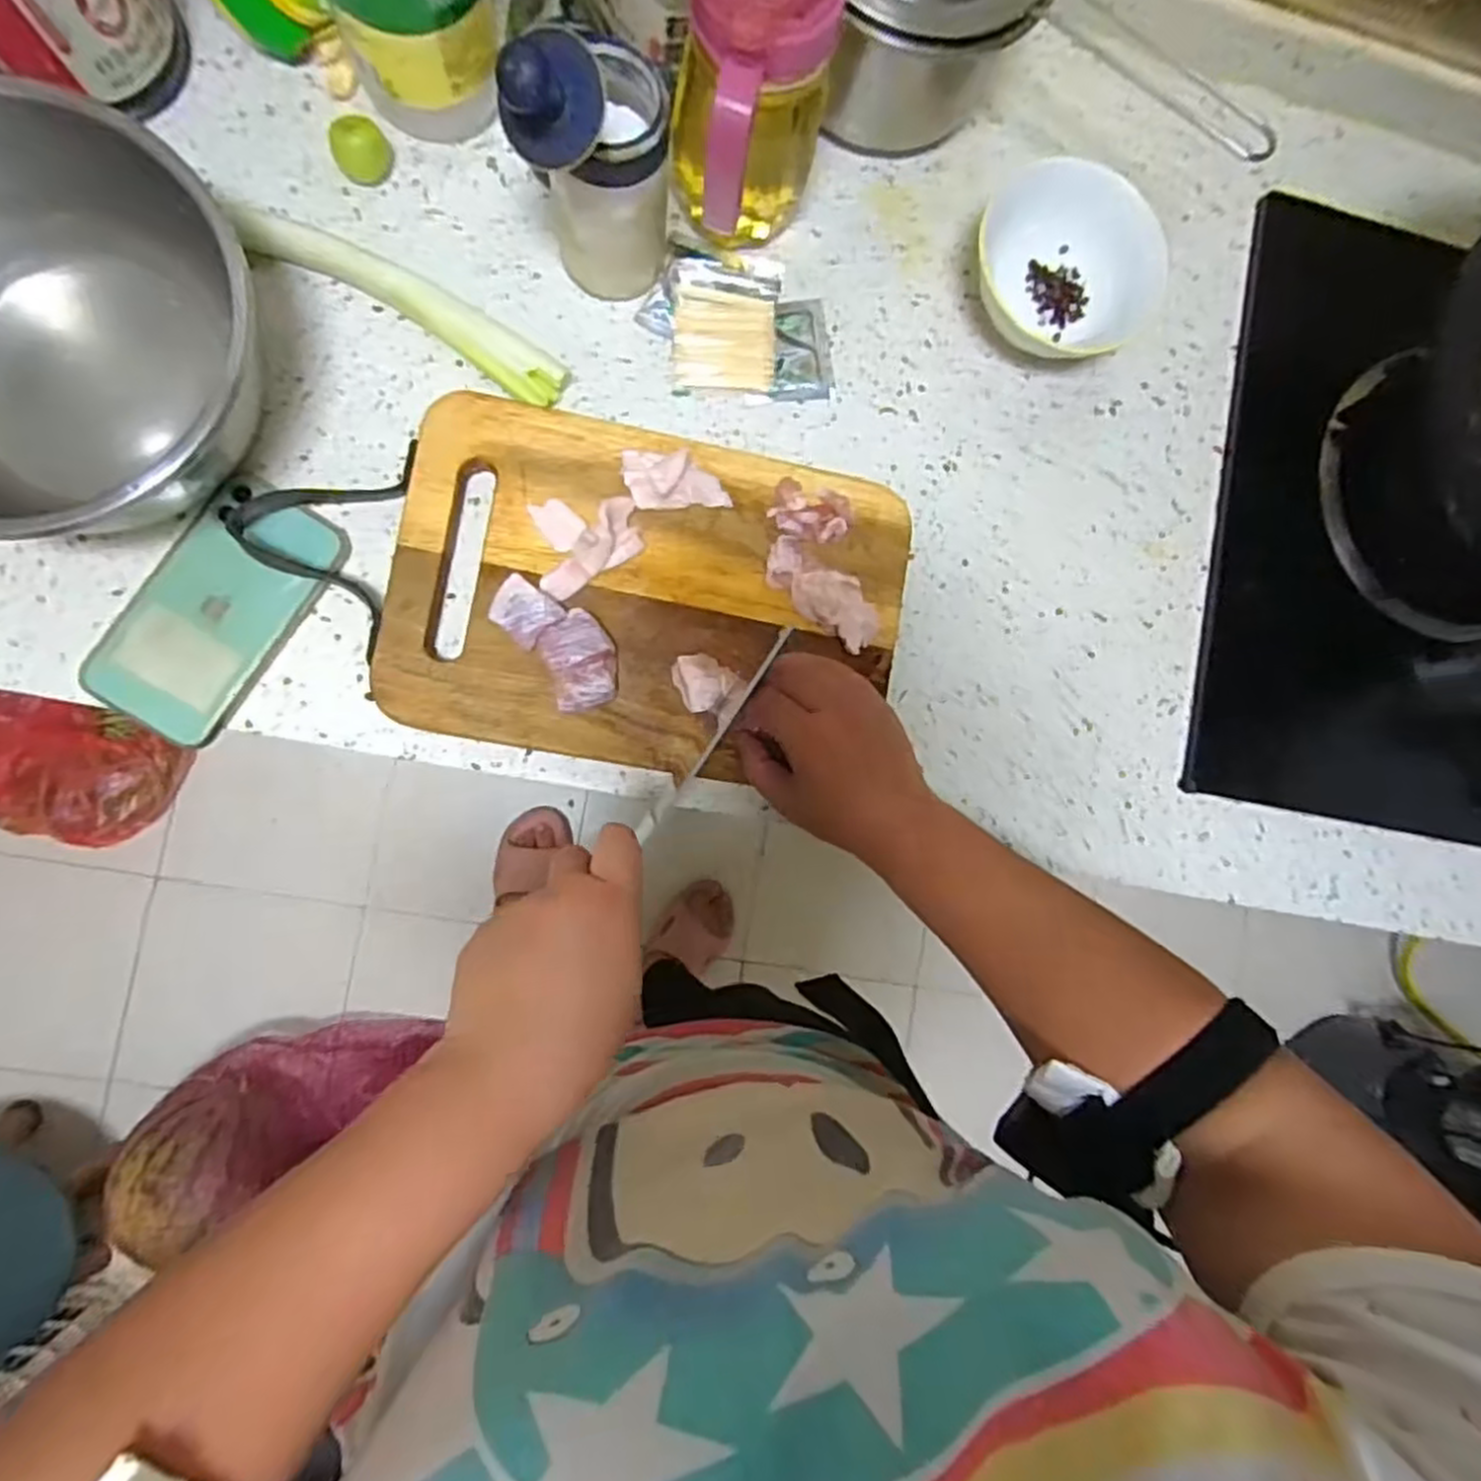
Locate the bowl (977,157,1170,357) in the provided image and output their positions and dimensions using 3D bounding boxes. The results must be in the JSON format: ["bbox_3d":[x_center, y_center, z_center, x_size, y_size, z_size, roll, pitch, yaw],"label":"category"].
[{"bbox_3d":[0.211,-0.301,0.495,0.127,0.061,0.103,25,84,-6],"label":"bowl"}]

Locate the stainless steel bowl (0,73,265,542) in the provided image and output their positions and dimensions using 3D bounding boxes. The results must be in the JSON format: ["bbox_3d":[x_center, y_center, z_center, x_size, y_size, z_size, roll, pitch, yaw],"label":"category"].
[{"bbox_3d":[-0.353,-0.198,0.390,0.195,0.096,0.196,0,87,-8],"label":"stainless steel bowl"}]

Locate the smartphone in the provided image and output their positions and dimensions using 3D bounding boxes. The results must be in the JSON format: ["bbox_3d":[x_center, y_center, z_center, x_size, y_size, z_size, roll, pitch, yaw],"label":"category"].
[{"bbox_3d":[-0.300,-0.075,0.432,0.075,0.016,0.148,31,83,-6],"label":"smartphone"}]

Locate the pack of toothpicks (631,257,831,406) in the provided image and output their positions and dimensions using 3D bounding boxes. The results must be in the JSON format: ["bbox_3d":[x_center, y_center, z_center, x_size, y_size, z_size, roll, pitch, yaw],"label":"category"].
[{"bbox_3d":[0.001,-0.264,0.483,0.116,0.019,0.088,-4,88,-8],"label":"pack of toothpicks"}]

